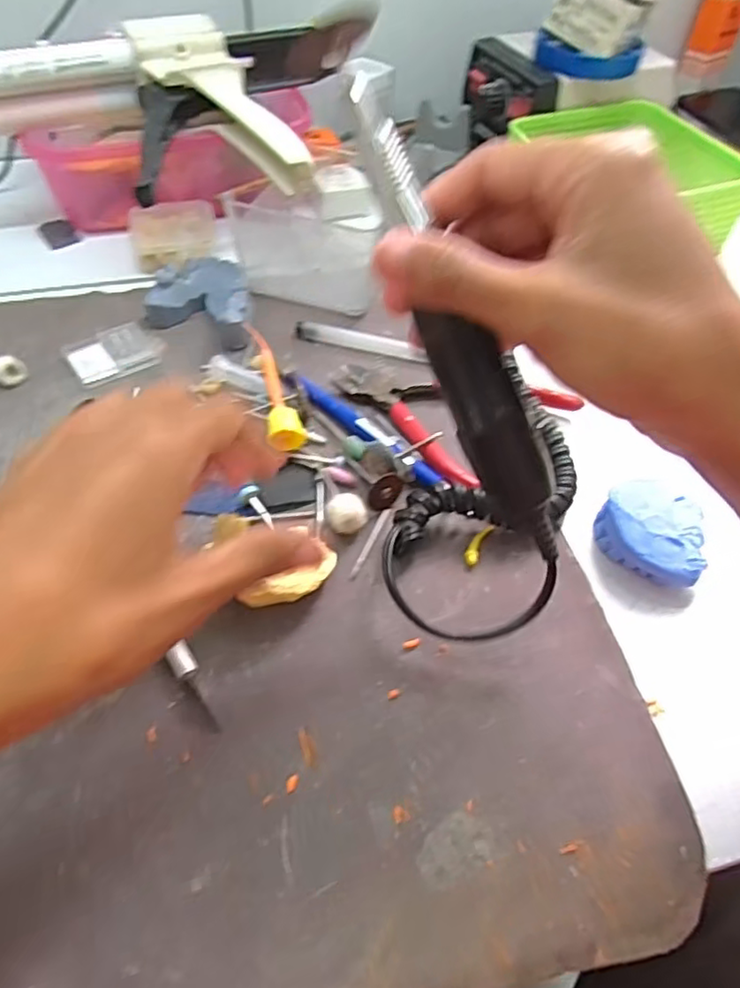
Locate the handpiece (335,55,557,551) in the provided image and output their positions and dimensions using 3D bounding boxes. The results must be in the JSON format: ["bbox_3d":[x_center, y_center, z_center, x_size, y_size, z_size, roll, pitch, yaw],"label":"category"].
[{"bbox_3d":[0.031,-0.057,0.227,0.022,0.021,0.179,-28,102,-20],"label":"handpiece"}]

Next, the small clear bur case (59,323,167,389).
[{"bbox_3d":[-0.148,-0.082,0.373,0.050,0.005,0.037,-26,58,-21],"label":"small clear bur case"}]

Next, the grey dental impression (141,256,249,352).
[{"bbox_3d":[-0.097,-0.122,0.395,0.063,0.023,0.056,17,53,10],"label":"grey dental impression"}]

